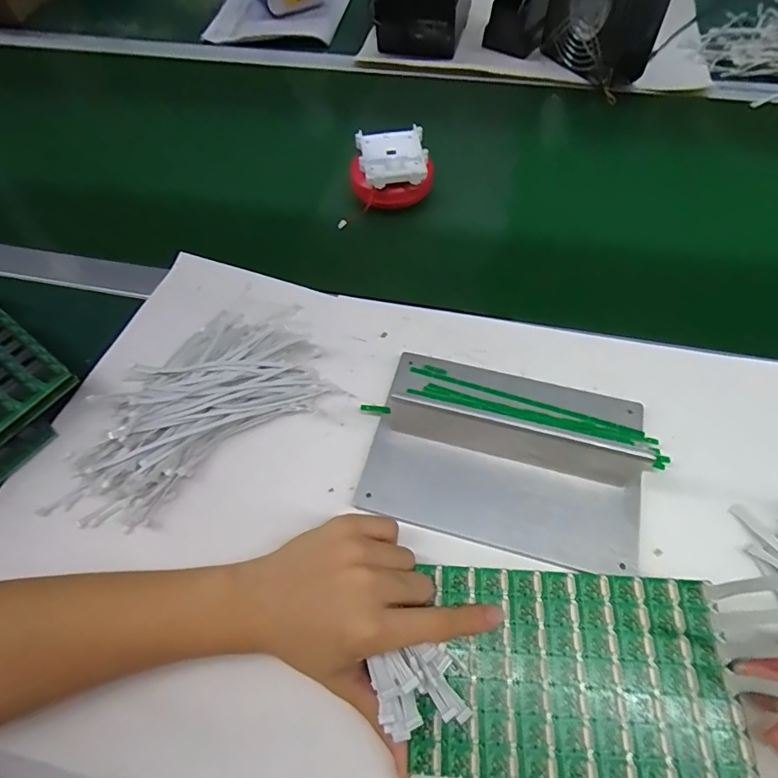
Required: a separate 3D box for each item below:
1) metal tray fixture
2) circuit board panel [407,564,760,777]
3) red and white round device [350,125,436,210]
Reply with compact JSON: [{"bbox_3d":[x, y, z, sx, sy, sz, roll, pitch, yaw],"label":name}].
[{"bbox_3d":[0.090,0.040,0.339,0.197,0.047,0.137,13,61,10],"label":"metal tray fixture"},{"bbox_3d":[0.111,0.171,0.280,0.181,0.006,0.110,2,60,4],"label":"circuit board panel"},{"bbox_3d":[0.001,-0.229,0.491,0.081,0.053,0.085,-1,60,2],"label":"red and white round device"}]

